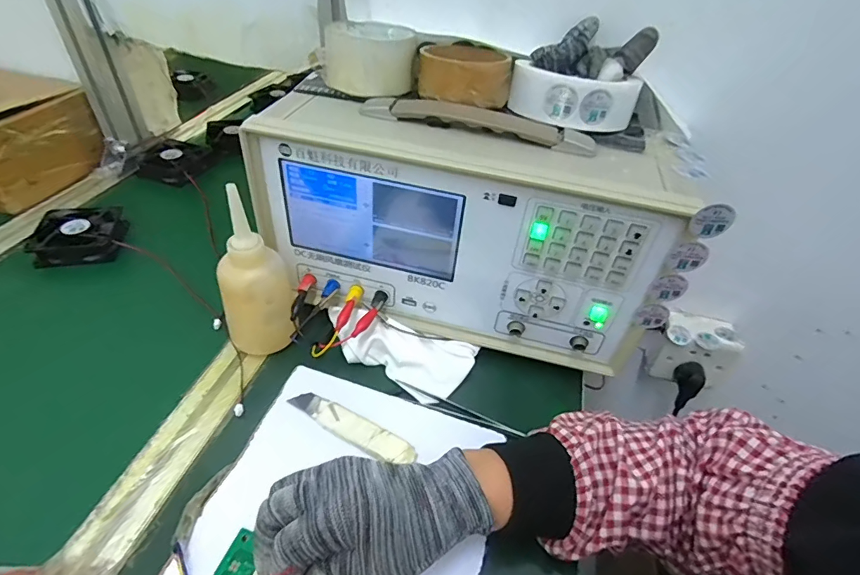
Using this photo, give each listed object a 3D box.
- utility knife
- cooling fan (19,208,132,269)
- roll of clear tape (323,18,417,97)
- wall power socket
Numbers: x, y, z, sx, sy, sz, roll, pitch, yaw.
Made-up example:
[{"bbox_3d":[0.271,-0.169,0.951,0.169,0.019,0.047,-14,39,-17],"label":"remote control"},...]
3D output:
[{"bbox_3d":[-0.064,0.111,0.360,0.110,0.007,0.022,22,45,17],"label":"utility knife"},{"bbox_3d":[-0.403,-0.062,0.514,0.084,0.022,0.082,-11,45,-18],"label":"cooling fan"},{"bbox_3d":[-0.055,-0.210,0.407,0.080,0.041,0.085,-2,43,-9],"label":"roll of clear tape"},{"bbox_3d":[0.342,0.080,0.589,0.087,0.078,0.054,15,43,10],"label":"wall power socket"}]

